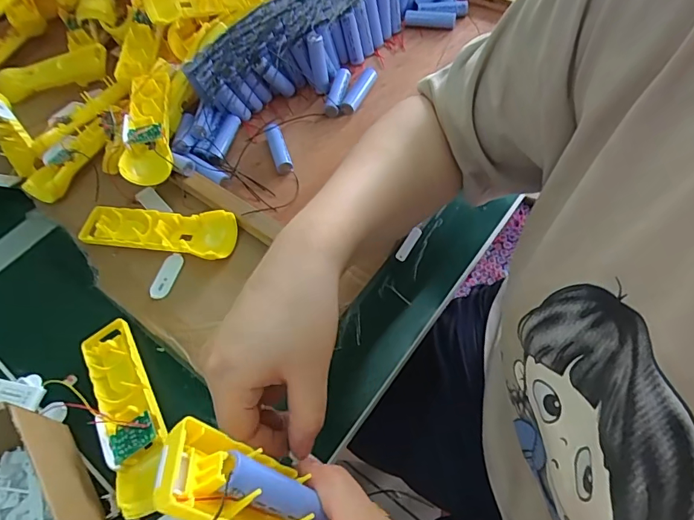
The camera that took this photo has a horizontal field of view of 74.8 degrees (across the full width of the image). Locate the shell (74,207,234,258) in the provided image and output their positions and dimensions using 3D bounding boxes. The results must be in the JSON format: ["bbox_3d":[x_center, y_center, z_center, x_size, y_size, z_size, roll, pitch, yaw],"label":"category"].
[{"bbox_3d":[-0.190,-0.031,0.451,0.160,0.022,0.047,6,54,11],"label":"shell"}]

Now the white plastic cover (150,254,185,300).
[{"bbox_3d":[-0.175,0.015,0.438,0.017,0.007,0.047,15,61,12],"label":"white plastic cover"}]

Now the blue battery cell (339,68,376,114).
[{"bbox_3d":[0.015,-0.199,0.537,0.019,0.018,0.076,19,58,20],"label":"blue battery cell"}]

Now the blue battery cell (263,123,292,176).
[{"bbox_3d":[-0.075,-0.122,0.501,0.018,0.019,0.065,-18,53,-6],"label":"blue battery cell"}]

